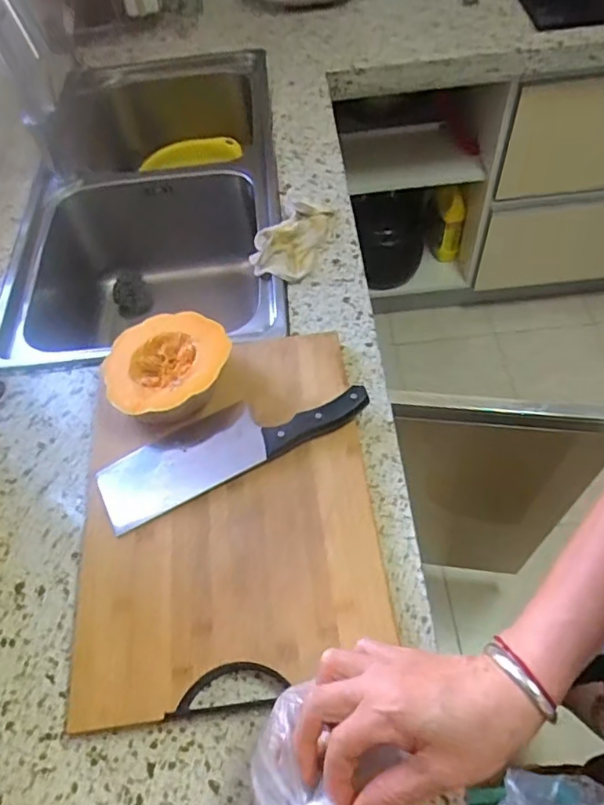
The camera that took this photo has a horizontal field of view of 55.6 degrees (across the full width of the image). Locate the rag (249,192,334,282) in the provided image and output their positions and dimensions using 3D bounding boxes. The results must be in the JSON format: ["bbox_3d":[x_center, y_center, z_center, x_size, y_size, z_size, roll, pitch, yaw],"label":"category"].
[{"bbox_3d":[-0.012,-0.247,0.817,0.097,0.037,0.167,20,61,17],"label":"rag"}]

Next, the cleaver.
[{"bbox_3d":[-0.075,0.037,0.618,0.289,0.020,0.085,-25,58,-11],"label":"cleaver"}]

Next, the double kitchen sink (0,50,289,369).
[{"bbox_3d":[-0.238,-0.295,1.004,0.400,0.261,0.675,-6,57,1],"label":"double kitchen sink"}]

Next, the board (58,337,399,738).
[{"bbox_3d":[-0.081,0.099,0.601,0.299,0.035,0.378,-9,57,-1],"label":"board"}]

